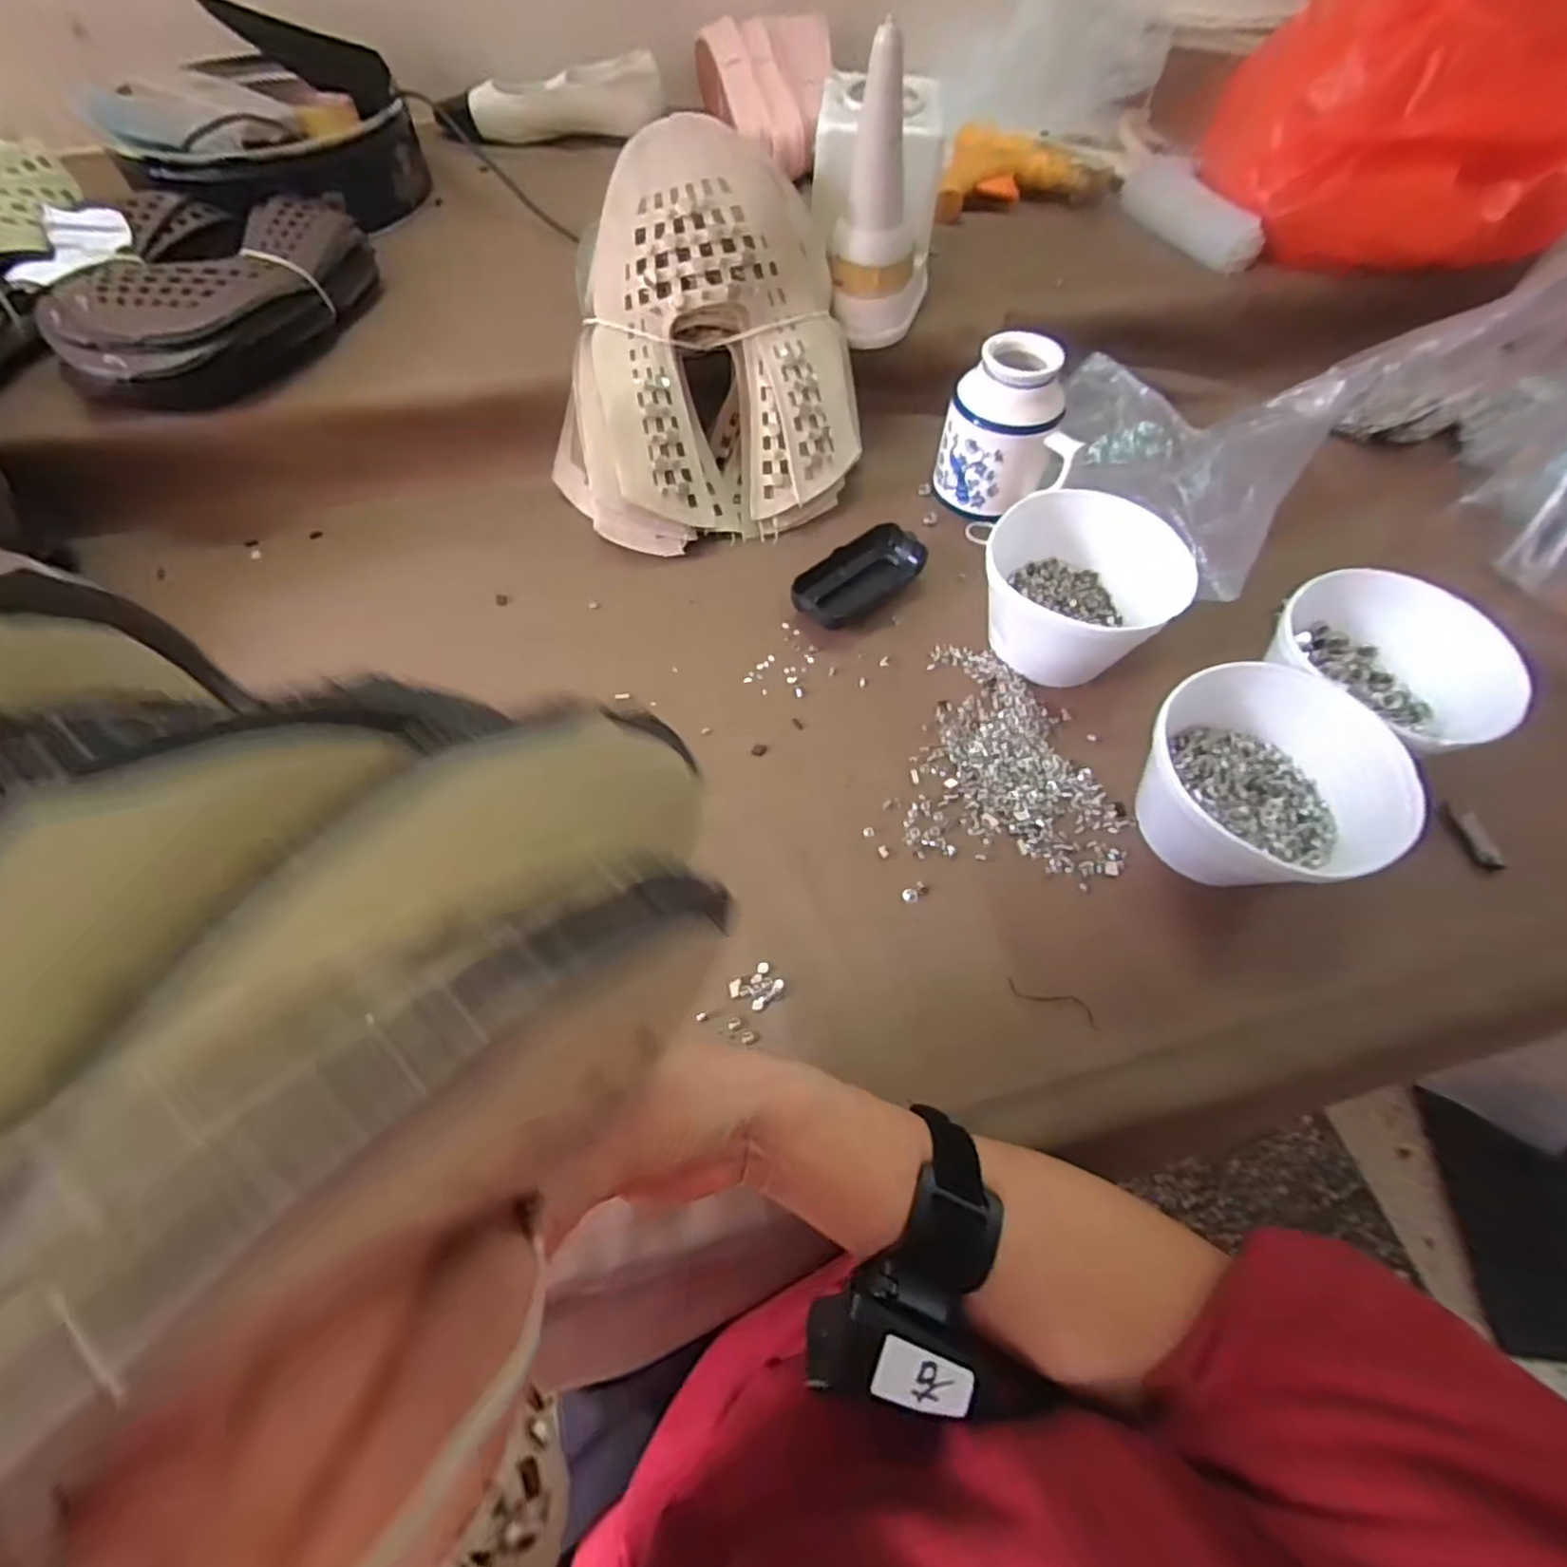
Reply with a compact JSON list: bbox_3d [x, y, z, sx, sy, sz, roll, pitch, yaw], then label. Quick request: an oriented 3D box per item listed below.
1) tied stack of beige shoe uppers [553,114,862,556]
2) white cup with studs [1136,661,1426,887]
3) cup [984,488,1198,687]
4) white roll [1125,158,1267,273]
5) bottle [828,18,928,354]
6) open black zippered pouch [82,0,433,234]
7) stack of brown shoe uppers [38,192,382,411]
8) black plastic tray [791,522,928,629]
[{"bbox_3d":[-0.061,-0.319,0.512,0.250,0.193,0.178,-8,61,-5],"label":"tied stack of beige shoe uppers"},{"bbox_3d":[0.272,0.006,0.403,0.121,0.091,0.121,0,61,0],"label":"white cup with studs"},{"bbox_3d":[0.201,-0.133,0.480,0.110,0.087,0.117,0,61,0],"label":"cup"},{"bbox_3d":[0.400,-0.563,0.668,0.051,0.038,0.173,-25,64,-14],"label":"white roll"},{"bbox_3d":[0.075,-0.437,0.511,0.080,0.155,0.078,8,61,4],"label":"bottle"},{"bbox_3d":[-0.494,-0.630,0.653,0.254,0.084,0.249,-22,63,-12],"label":"open black zippered pouch"},{"bbox_3d":[-0.438,-0.378,0.534,0.158,0.072,0.239,-1,61,-1],"label":"stack of brown shoe uppers"},{"bbox_3d":[0.059,-0.159,0.520,0.115,0.024,0.053,-34,66,-18],"label":"black plastic tray"}]

